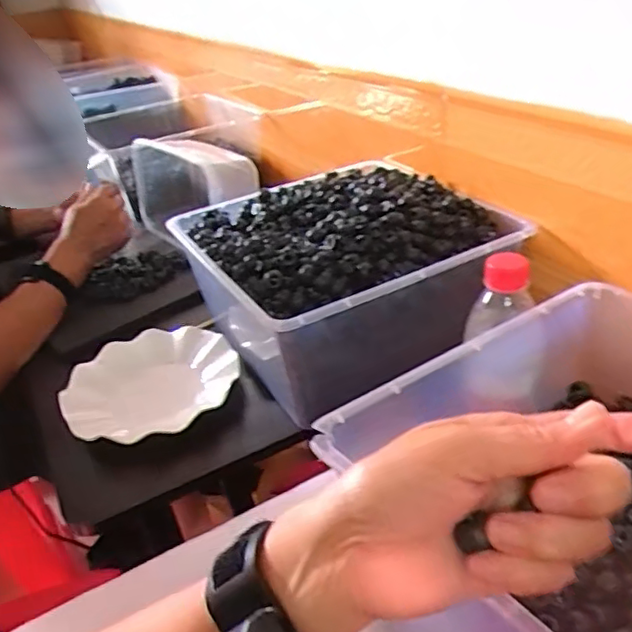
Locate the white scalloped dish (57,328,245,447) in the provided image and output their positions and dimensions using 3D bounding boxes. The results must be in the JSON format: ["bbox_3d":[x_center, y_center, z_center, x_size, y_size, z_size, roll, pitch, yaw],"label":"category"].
[{"bbox_3d":[-0.175,0.075,0.657,0.181,0.025,0.175,-6,32,4],"label":"white scalloped dish"}]

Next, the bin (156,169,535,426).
[{"bbox_3d":[0.029,-0.053,0.673,0.289,0.147,0.278,-21,35,-20],"label":"bin"}]

